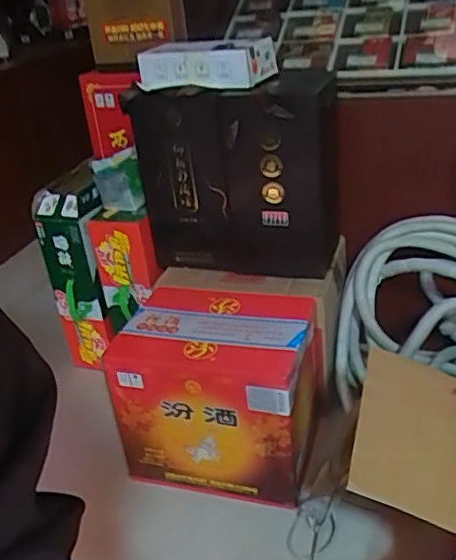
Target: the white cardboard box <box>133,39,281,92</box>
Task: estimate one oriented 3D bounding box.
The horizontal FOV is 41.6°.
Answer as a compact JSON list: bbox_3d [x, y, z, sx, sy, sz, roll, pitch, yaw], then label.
[{"bbox_3d":[-0.043,-0.387,1.078,0.232,0.066,0.119,7,31,23],"label":"white cardboard box"}]

